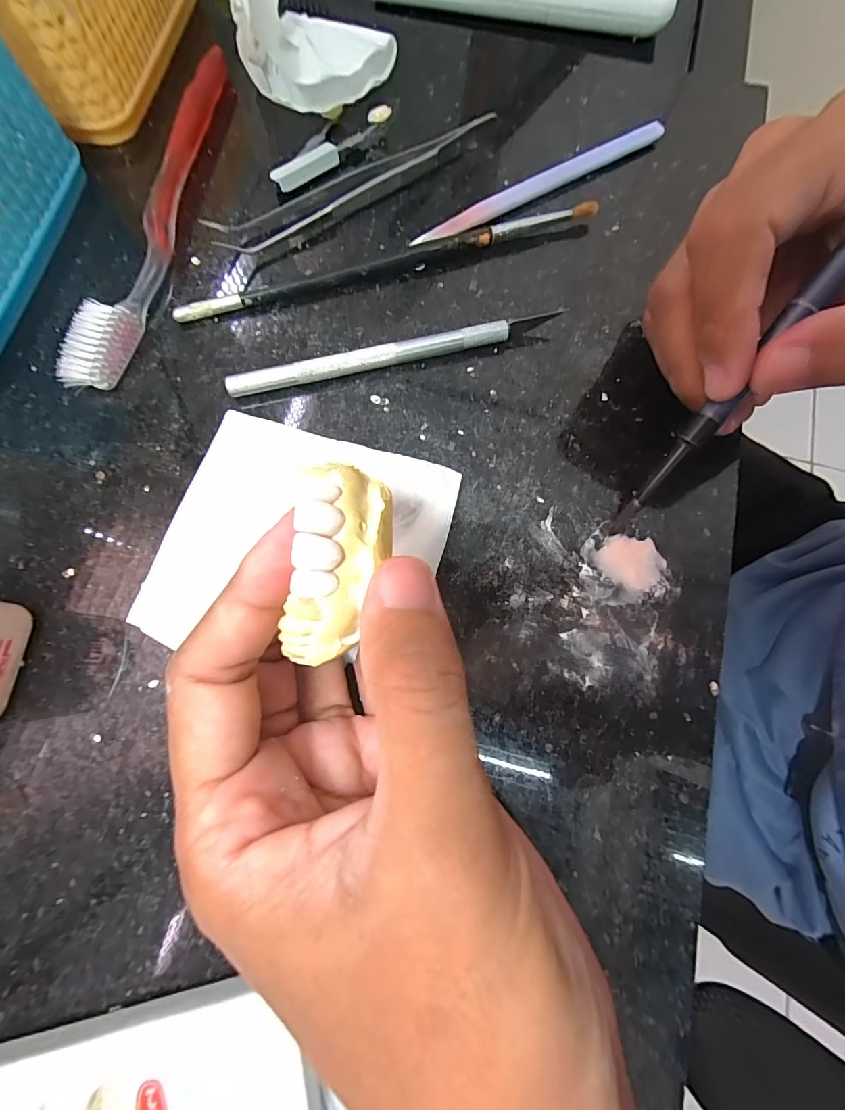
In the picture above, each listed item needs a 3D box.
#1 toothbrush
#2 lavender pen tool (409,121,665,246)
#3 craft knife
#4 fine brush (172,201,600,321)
[{"bbox_3d":[-0.114,-0.154,0.183,0.020,0.016,0.185,12,77,2],"label":"toothbrush"},{"bbox_3d":[0.055,-0.173,0.194,0.134,0.004,0.010,-31,96,-7],"label":"lavender pen tool"},{"bbox_3d":[-0.011,-0.082,0.170,0.132,0.009,0.007,-13,77,-5],"label":"craft knife"},{"bbox_3d":[-0.013,-0.130,0.182,0.186,0.010,0.012,-17,77,-5],"label":"fine brush"}]

